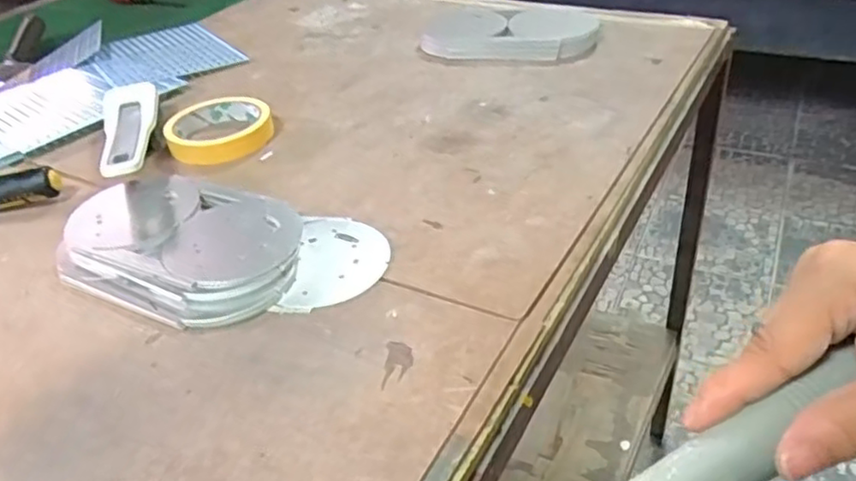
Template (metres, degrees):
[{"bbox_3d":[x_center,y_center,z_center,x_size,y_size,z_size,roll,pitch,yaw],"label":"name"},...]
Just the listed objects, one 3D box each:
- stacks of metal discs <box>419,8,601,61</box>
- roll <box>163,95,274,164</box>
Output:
[{"bbox_3d":[0.086,-0.230,0.757,0.188,0.031,0.098,10,39,21],"label":"stacks of metal discs"},{"bbox_3d":[-0.189,-0.103,0.621,0.093,0.020,0.093,-13,36,-10],"label":"roll"}]

